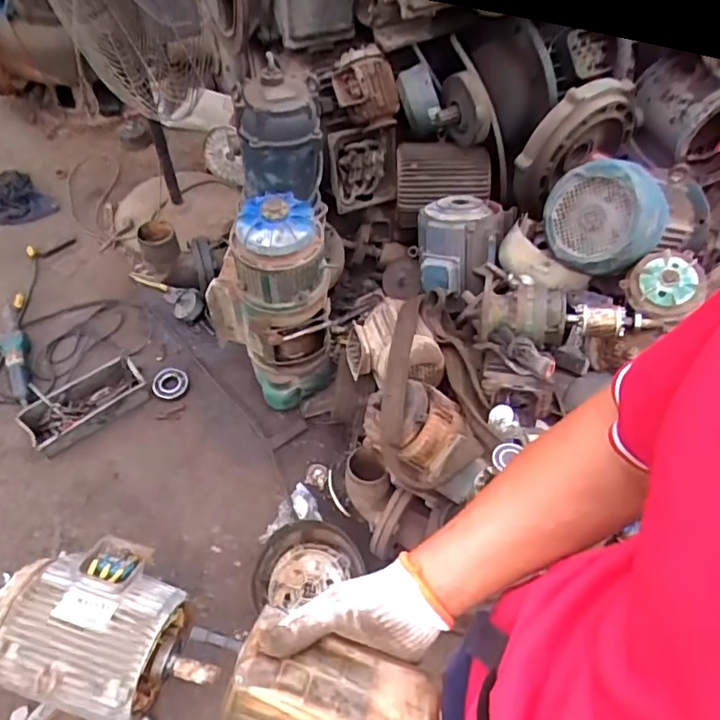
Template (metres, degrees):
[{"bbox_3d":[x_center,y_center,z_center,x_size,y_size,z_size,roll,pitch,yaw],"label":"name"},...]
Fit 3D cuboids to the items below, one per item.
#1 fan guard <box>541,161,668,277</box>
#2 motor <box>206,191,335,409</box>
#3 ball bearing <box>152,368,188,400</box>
[{"bbox_3d":[0.534,-0.303,1.240,0.231,0.249,0.130,39,44,21],"label":"fan guard"},{"bbox_3d":[-0.212,-0.139,1.403,0.282,0.561,0.190,32,56,15],"label":"motor"},{"bbox_3d":[-0.544,0.067,1.616,0.098,0.020,0.090,6,83,-6],"label":"ball bearing"}]

